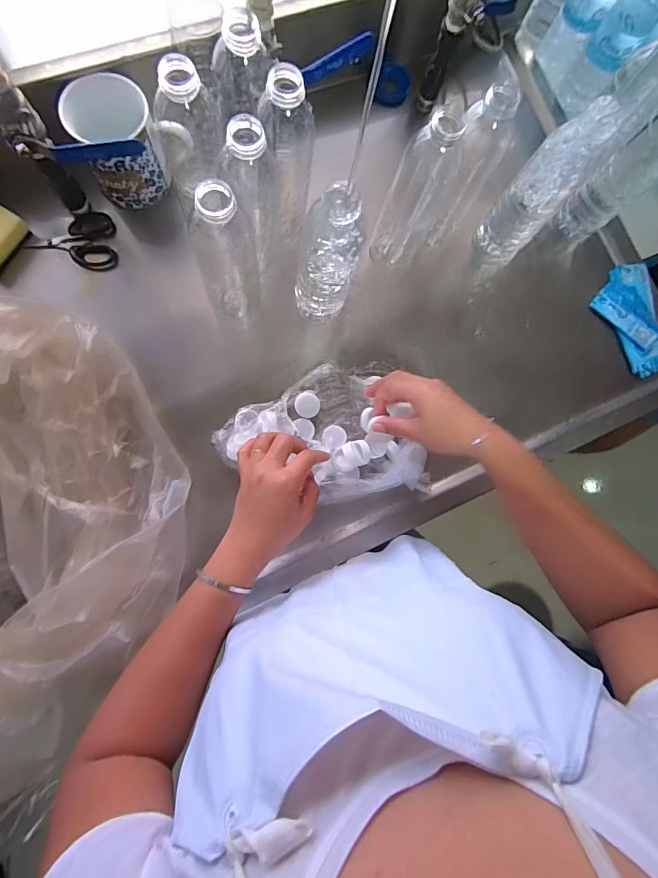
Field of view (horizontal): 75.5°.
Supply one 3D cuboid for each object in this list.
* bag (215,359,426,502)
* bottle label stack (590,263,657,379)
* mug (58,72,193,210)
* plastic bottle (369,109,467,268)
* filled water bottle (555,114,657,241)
[{"bbox_3d":[-0.011,-0.007,0.518,0.242,0.046,0.162,-5,83,-7],"label":"bag"},{"bbox_3d":[0.439,-0.170,0.604,0.095,0.014,0.154,-25,86,-9],"label":"bottle label stack"},{"bbox_3d":[-0.236,-0.338,0.495,0.101,0.098,0.092,-15,85,-8],"label":"mug"},{"bbox_3d":[0.102,-0.283,0.492,0.061,0.213,0.062,30,80,-2],"label":"plastic bottle"},{"bbox_3d":[0.370,-0.326,0.515,0.064,0.202,0.056,-36,88,-10],"label":"filled water bottle"}]

